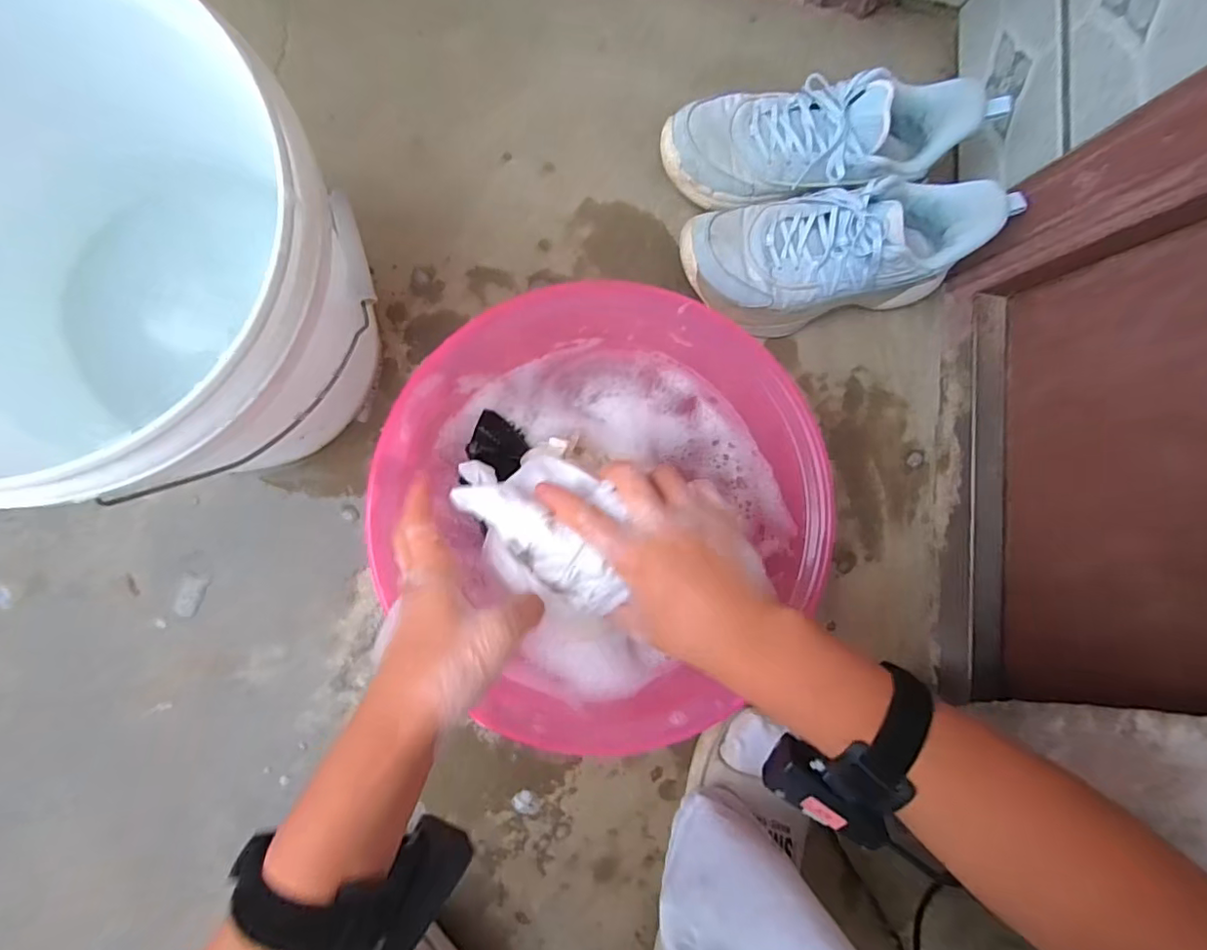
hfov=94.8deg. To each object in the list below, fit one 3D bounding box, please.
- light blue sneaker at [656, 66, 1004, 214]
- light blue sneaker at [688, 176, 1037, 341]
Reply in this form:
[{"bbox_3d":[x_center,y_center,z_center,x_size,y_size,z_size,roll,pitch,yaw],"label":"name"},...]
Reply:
[{"bbox_3d":[0.202,-0.305,0.500,0.286,0.100,0.101,-6,90,-10],"label":"light blue sneaker"},{"bbox_3d":[0.208,-0.206,0.511,0.257,0.121,0.108,-15,91,-10],"label":"light blue sneaker"}]

